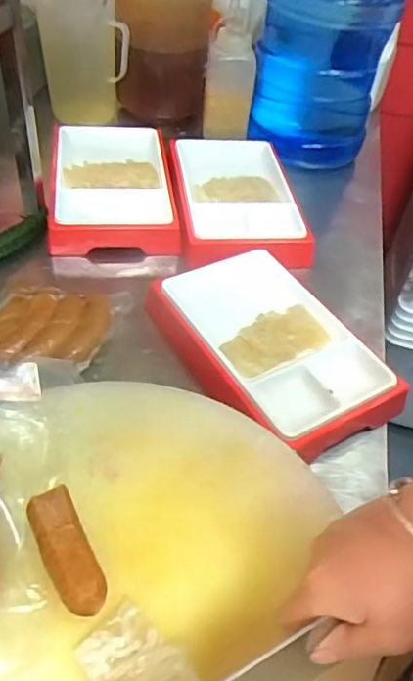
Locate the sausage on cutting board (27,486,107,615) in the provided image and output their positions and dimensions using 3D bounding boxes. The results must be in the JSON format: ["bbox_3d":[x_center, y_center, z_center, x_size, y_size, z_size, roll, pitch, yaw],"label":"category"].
[{"bbox_3d":[-0.105,0.163,0.431,0.034,0.038,0.093,-20,52,-23],"label":"sausage on cutting board"}]

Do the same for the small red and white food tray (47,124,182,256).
[{"bbox_3d":[-0.145,-0.238,0.861,0.185,0.066,0.246,-4,48,-11],"label":"small red and white food tray"}]

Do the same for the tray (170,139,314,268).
[{"bbox_3d":[0.045,-0.220,0.878,0.187,0.053,0.271,-5,51,-9],"label":"tray"}]

